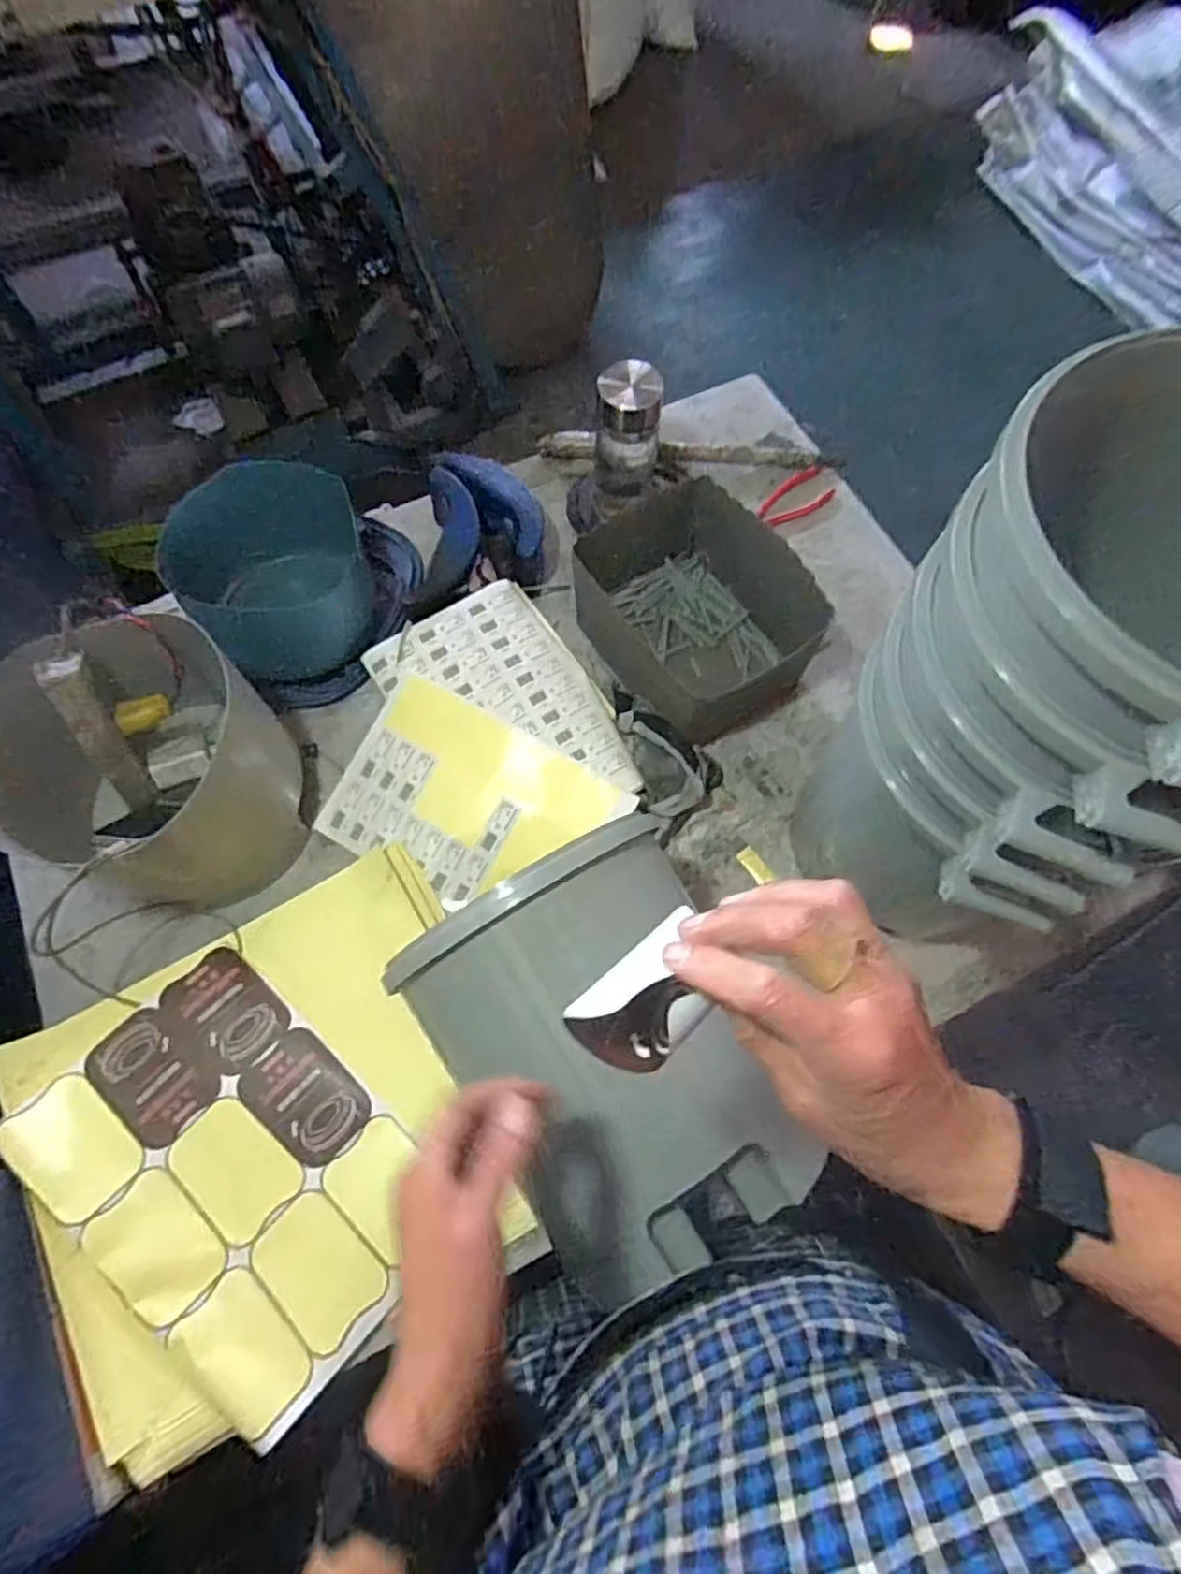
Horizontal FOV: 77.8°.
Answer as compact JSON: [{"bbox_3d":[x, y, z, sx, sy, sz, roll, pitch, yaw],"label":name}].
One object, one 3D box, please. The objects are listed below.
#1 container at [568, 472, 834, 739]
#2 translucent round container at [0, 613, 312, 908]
[{"bbox_3d":[0.107,-0.187,0.789,0.190,0.123,0.236,-34,71,-13],"label":"container"},{"bbox_3d":[-0.384,-0.014,0.647,0.198,0.184,0.215,0,68,0],"label":"translucent round container"}]

